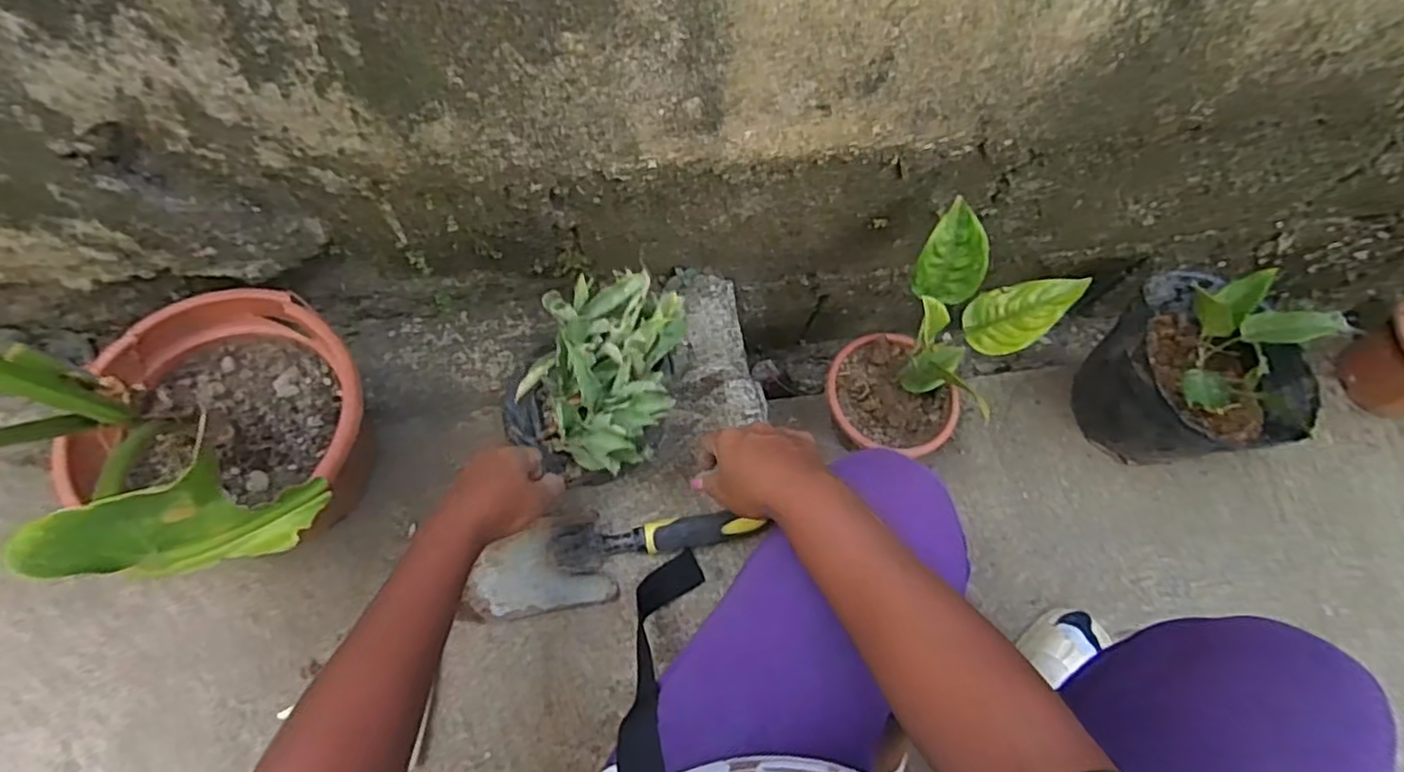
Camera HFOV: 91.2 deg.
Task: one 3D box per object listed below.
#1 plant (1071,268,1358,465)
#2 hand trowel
[{"bbox_3d":[0.560,-0.011,0.786,0.152,0.234,0.205,-28,71,-14],"label":"plant"},{"bbox_3d":[-0.074,0.143,0.587,0.236,0.029,0.069,-9,68,-7],"label":"hand trowel"}]

